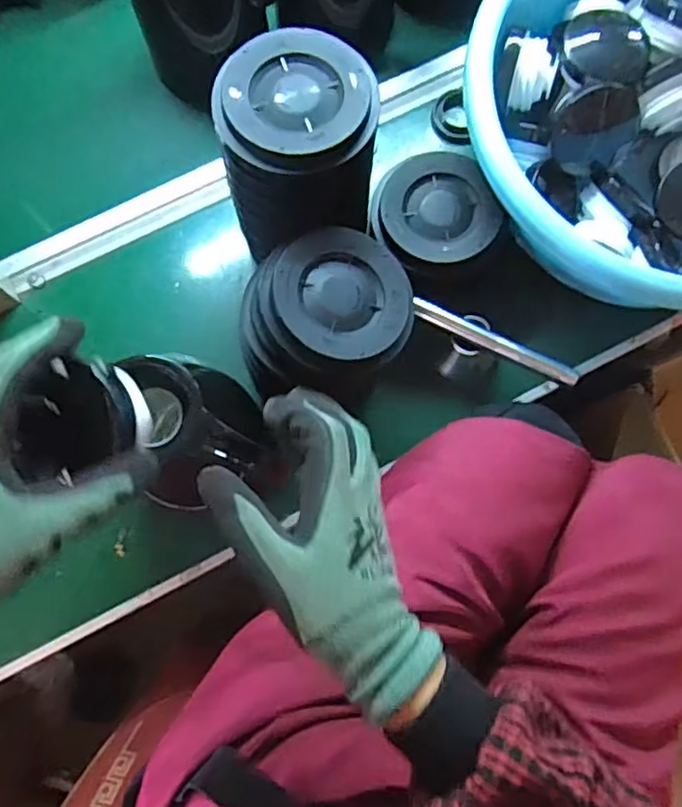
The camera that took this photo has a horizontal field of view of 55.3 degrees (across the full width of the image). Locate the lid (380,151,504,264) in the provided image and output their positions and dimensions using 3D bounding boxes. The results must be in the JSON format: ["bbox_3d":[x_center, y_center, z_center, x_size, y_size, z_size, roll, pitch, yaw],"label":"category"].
[{"bbox_3d":[0.084,-0.170,0.561,0.090,0.024,0.097,0,77,1],"label":"lid"}]

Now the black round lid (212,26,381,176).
[{"bbox_3d":[-0.034,-0.216,0.464,0.107,0.018,0.107,0,77,1],"label":"black round lid"}]

